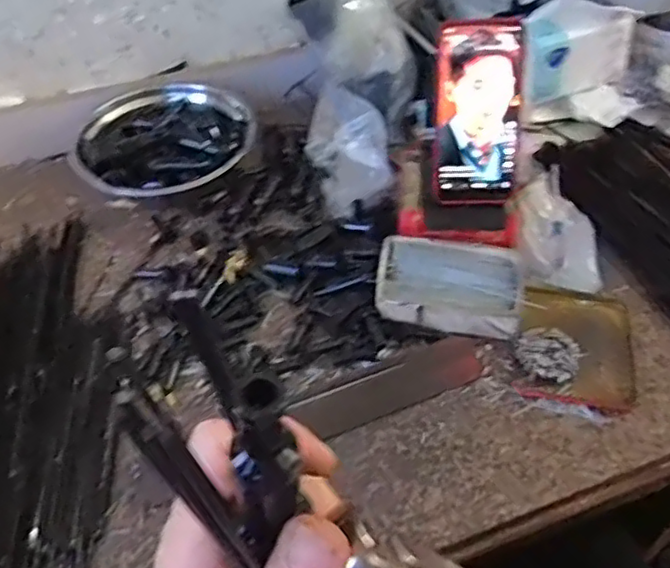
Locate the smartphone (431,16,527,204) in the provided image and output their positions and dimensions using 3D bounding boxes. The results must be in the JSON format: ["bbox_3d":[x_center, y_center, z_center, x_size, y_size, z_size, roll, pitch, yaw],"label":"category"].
[{"bbox_3d":[0.133,-0.157,0.593,0.082,0.162,0.009,0,22,6],"label":"smartphone"}]

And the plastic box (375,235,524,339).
[{"bbox_3d":[0.108,0.000,0.603,0.131,0.029,0.098,5,48,9],"label":"plastic box"}]

